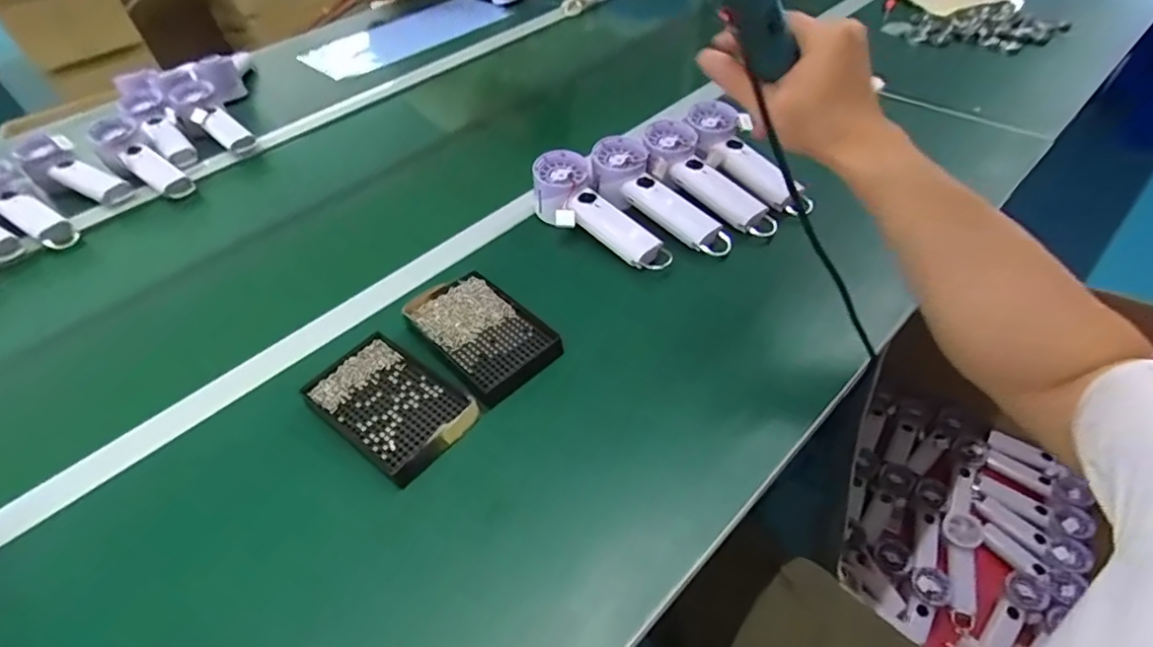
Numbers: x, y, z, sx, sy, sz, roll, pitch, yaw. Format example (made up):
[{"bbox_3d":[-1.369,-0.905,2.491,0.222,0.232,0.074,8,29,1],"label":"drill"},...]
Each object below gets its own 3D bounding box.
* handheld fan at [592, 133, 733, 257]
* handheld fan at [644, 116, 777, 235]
[{"bbox_3d":[0.087,-0.140,0.634,0.069,0.054,0.190,-29,51,-21],"label":"handheld fan"},{"bbox_3d":[0.147,-0.164,0.653,0.077,0.032,0.196,-30,66,-21],"label":"handheld fan"}]

